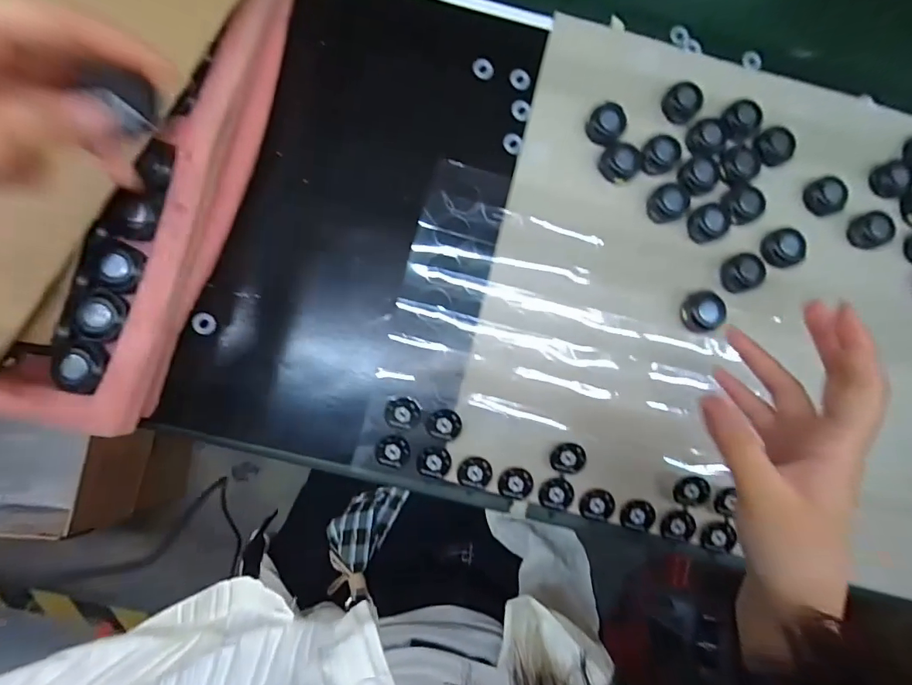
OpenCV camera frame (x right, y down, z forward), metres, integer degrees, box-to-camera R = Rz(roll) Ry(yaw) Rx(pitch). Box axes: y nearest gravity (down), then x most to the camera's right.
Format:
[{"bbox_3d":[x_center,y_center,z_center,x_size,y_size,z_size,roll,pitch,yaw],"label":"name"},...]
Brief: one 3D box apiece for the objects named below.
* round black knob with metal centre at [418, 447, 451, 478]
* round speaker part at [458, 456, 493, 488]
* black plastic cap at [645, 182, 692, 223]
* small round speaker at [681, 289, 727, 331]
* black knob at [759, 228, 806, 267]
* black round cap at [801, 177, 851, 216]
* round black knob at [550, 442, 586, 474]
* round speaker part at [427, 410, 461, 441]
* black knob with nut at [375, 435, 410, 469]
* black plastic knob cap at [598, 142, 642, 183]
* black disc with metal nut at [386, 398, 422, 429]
[{"bbox_3d":[-0.015,0.082,0.332,0.022,0.005,0.020,0,83,-3],"label":"round black knob with metal centre"},{"bbox_3d":[0.013,0.089,0.333,0.023,0.005,0.021,0,83,-3],"label":"round speaker part"},{"bbox_3d":[0.158,-0.105,0.361,0.029,0.013,0.028,0,83,-3],"label":"black plastic cap"},{"bbox_3d":[0.180,-0.023,0.353,0.029,0.014,0.030,0,83,-3],"label":"small round speaker"},{"bbox_3d":[0.246,-0.071,0.361,0.027,0.011,0.029,0,83,-3],"label":"black knob"},{"bbox_3d":[0.282,-0.111,0.369,0.028,0.011,0.028,0,83,-3],"label":"black round cap"},{"bbox_3d":[0.077,0.079,0.331,0.022,0.010,0.021,0,83,-3],"label":"round black knob"},{"bbox_3d":[-0.008,0.056,0.329,0.022,0.008,0.020,0,83,-3],"label":"round speaker part"},{"bbox_3d":[-0.043,0.074,0.331,0.023,0.004,0.021,0,83,-3],"label":"black knob with nut"},{"bbox_3d":[0.124,-0.135,0.360,0.031,0.011,0.027,-27,85,-6],"label":"black plastic knob cap"},{"bbox_3d":[-0.036,0.048,0.328,0.023,0.007,0.020,1,83,-3],"label":"black disc with metal nut"}]

